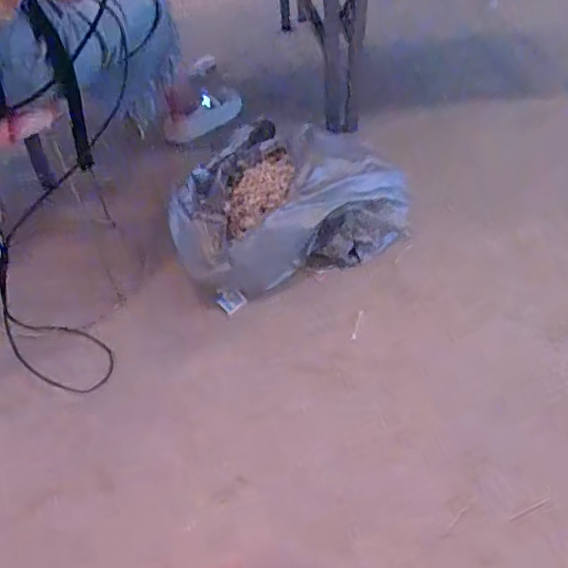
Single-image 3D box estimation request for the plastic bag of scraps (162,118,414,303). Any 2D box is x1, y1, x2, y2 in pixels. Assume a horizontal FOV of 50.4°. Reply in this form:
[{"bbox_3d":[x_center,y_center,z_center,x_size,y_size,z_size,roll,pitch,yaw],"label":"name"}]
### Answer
[{"bbox_3d":[-0.004,-0.190,1.354,0.497,0.133,0.415,-19,48,-13],"label":"plastic bag of scraps"}]

